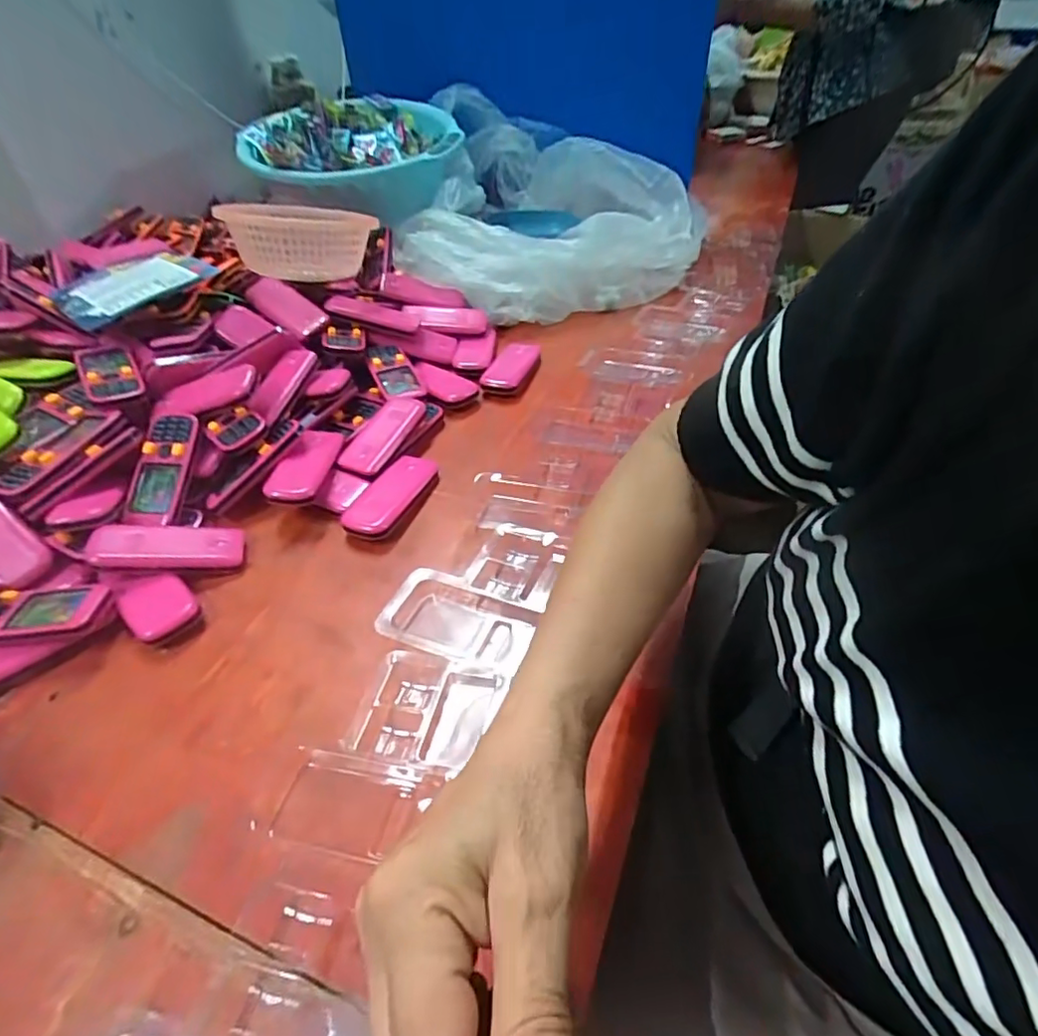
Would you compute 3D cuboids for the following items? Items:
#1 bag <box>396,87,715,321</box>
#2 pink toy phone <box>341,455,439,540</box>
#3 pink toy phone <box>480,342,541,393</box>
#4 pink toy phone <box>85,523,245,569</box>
[{"bbox_3d":[0.000,-0.478,0.869,0.395,0.185,0.450,-15,44,-13],"label":"bag"},{"bbox_3d":[-0.113,-0.018,0.518,0.049,0.021,0.103,14,46,17],"label":"pink toy phone"},{"bbox_3d":[-0.006,-0.175,0.673,0.052,0.012,0.105,9,44,13],"label":"pink toy phone"},{"bbox_3d":[-0.275,0.021,0.458,0.105,0.011,0.041,3,39,-26],"label":"pink toy phone"}]

